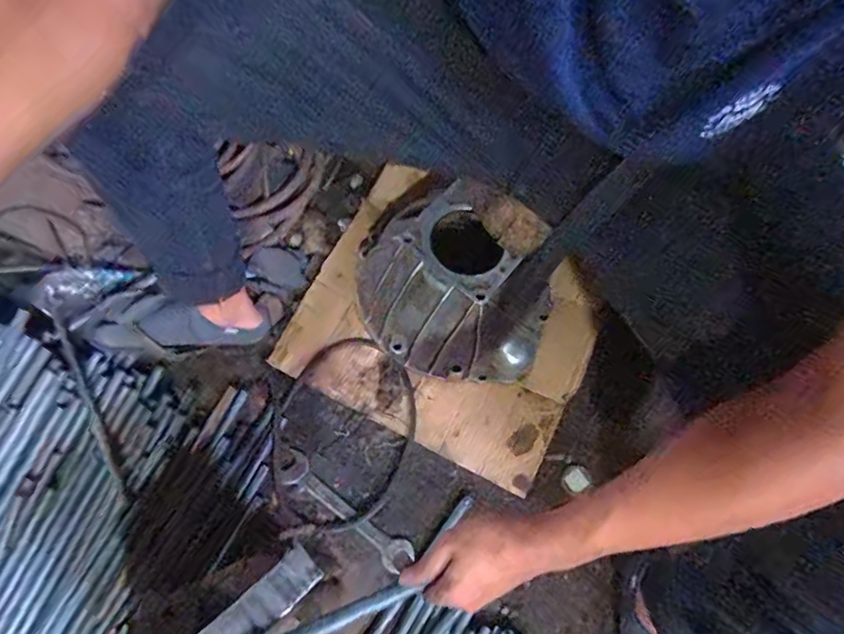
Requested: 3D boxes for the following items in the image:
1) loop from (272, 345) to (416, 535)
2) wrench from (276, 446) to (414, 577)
[{"bbox_3d":[-0.116,0.171,0.824,0.218,0.014,0.277,-7,71,-2],"label":"loop"},{"bbox_3d":[-0.115,0.281,0.797,0.229,0.010,0.046,36,75,12],"label":"wrench"}]

